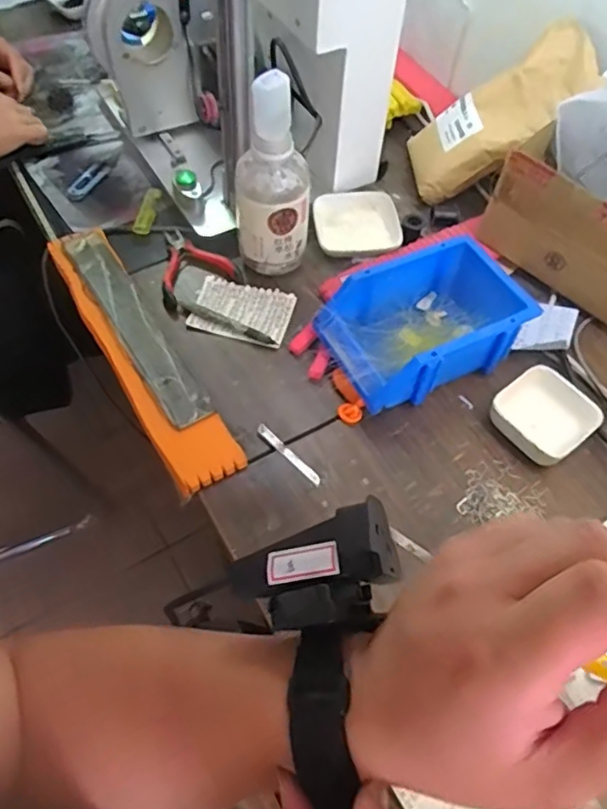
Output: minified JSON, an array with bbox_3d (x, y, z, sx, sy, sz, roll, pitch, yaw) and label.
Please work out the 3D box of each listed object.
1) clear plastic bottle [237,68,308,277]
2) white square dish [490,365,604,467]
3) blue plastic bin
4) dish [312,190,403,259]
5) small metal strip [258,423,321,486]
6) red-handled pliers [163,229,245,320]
[{"bbox_3d":[-0.031,-0.227,0.603,0.070,0.201,0.058,1,57,-1],"label":"clear plastic bottle"},{"bbox_3d":[0.227,0.013,0.563,0.086,0.030,0.081,-31,63,-20],"label":"white square dish"},{"bbox_3d":[0.124,-0.080,0.590,0.202,0.079,0.125,-22,60,-15],"label":"blue plastic bin"},{"bbox_3d":[0.063,-0.214,0.706,0.097,0.033,0.104,-3,57,-4],"label":"dish"},{"bbox_3d":[-0.014,0.047,0.548,0.010,0.004,0.080,-40,66,-20],"label":"small metal strip"},{"bbox_3d":[-0.135,-0.157,0.666,0.095,0.011,0.112,-30,63,-20],"label":"red-handled pliers"}]

